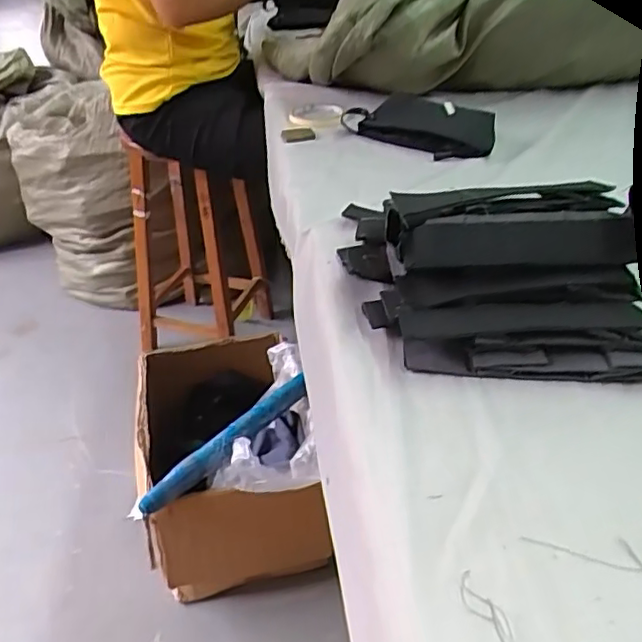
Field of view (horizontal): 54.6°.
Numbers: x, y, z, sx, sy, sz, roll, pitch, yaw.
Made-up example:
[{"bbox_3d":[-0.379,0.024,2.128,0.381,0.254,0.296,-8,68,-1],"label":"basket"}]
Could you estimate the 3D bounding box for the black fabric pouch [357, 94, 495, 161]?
[{"bbox_3d":[0.149,-0.267,0.858,0.086,0.051,0.188,-30,44,-35],"label":"black fabric pouch"}]

